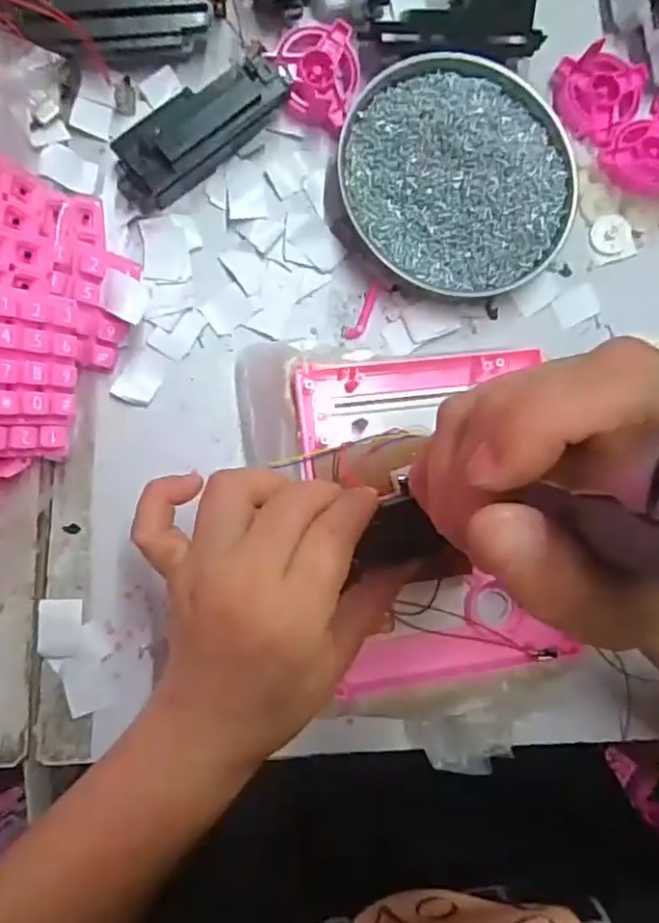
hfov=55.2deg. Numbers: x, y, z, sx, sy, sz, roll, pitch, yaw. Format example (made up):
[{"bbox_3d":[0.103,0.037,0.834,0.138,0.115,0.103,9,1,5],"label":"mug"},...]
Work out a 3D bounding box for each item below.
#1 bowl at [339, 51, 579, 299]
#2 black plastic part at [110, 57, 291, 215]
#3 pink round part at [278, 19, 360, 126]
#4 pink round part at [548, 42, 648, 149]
[{"bbox_3d":[0.074,-0.162,0.358,0.133,0.026,0.129,0,87,-9],"label":"bowl"},{"bbox_3d":[-0.067,-0.173,0.333,0.101,0.032,0.033,-32,92,-9],"label":"black plastic part"},{"bbox_3d":[-0.005,-0.220,0.351,0.044,0.009,0.050,18,85,-7],"label":"pink round part"},{"bbox_3d":[0.162,-0.224,0.378,0.051,0.015,0.051,0,87,-9],"label":"pink round part"}]

